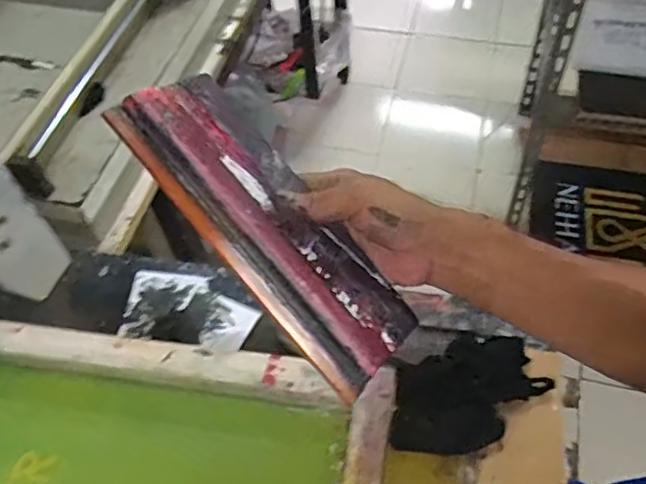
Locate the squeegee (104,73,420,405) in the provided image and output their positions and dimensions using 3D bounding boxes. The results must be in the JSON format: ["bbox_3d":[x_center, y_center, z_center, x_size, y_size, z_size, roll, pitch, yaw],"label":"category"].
[{"bbox_3d":[-0.035,-0.012,0.408,0.082,0.027,0.236,-40,88,-22],"label":"squeegee"}]

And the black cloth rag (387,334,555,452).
[{"bbox_3d":[0.134,0.146,0.586,0.150,0.030,0.098,-26,58,-14],"label":"black cloth rag"}]

